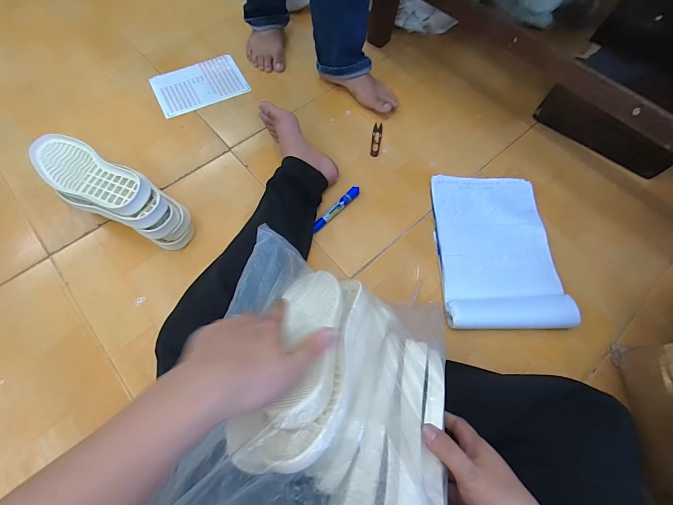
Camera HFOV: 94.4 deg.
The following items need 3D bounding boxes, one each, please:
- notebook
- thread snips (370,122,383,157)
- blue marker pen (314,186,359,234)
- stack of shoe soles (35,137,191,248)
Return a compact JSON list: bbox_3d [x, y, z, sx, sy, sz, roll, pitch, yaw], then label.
[{"bbox_3d":[0.313,-0.017,0.612,0.228,0.036,0.331,0,68,-1],"label":"notebook"},{"bbox_3d":[0.094,-0.266,0.733,0.021,0.004,0.102,9,68,3],"label":"thread snips"},{"bbox_3d":[0.000,-0.090,0.644,0.018,0.014,0.133,41,73,14],"label":"blue marker pen"},{"bbox_3d":[-0.427,-0.110,0.587,0.309,0.113,0.096,29,70,10],"label":"stack of shoe soles"}]

